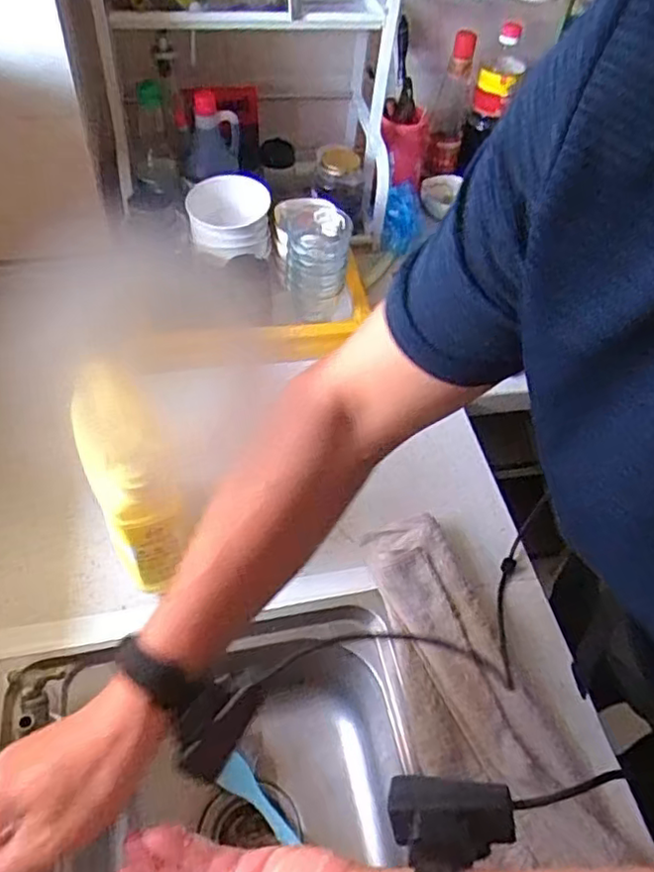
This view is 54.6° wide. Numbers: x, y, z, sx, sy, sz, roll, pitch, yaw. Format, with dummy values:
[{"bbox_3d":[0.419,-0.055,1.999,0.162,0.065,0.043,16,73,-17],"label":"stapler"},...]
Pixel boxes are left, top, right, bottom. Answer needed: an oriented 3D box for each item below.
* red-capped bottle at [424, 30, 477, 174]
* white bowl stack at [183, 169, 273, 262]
[{"bbox_3d":[0.213,-0.558,1.074,0.056,0.220,0.071,16,52,7],"label":"red-capped bottle"},{"bbox_3d":[-0.132,-0.299,0.857,0.107,0.057,0.125,-3,52,-7],"label":"white bowl stack"}]

